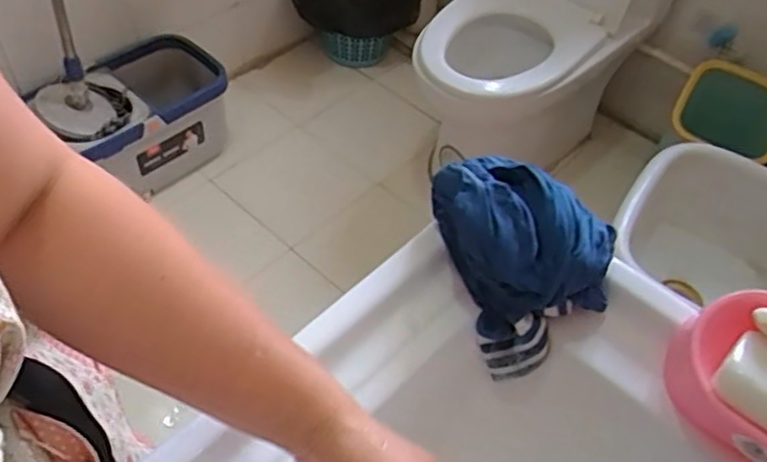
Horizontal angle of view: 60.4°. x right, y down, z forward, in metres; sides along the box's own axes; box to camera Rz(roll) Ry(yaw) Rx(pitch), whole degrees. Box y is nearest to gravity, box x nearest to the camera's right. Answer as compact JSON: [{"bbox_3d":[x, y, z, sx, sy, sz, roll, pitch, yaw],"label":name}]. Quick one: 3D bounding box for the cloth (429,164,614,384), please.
[{"bbox_3d":[0.112,0.017,0.547,0.105,0.121,0.149,-21,55,-21],"label":"cloth"}]

